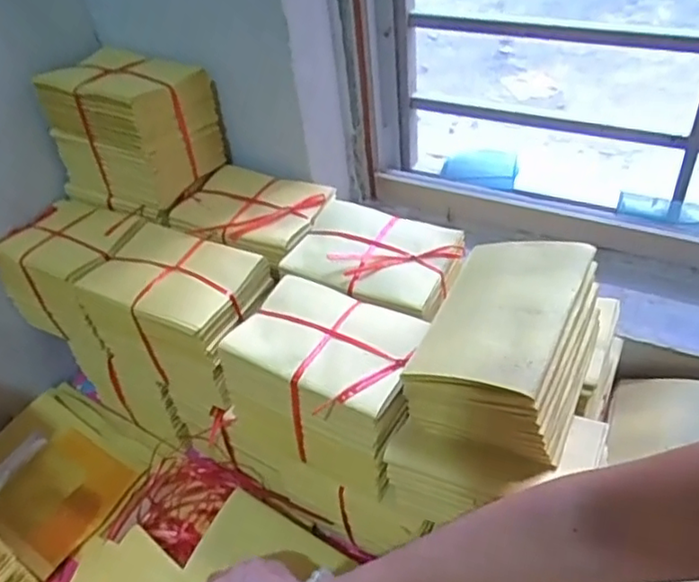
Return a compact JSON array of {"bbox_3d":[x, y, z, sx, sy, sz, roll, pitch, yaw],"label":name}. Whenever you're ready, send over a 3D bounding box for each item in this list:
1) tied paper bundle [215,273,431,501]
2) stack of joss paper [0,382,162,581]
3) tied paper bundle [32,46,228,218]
[{"bbox_3d":[-0.022,0.084,0.615,0.188,0.129,0.123,17,47,25],"label":"tied paper bundle"},{"bbox_3d":[-0.360,0.214,0.779,0.202,0.026,0.188,26,53,23],"label":"stack of joss paper"},{"bbox_3d":[-0.261,-0.203,0.769,0.168,0.145,0.138,16,47,24],"label":"tied paper bundle"}]

